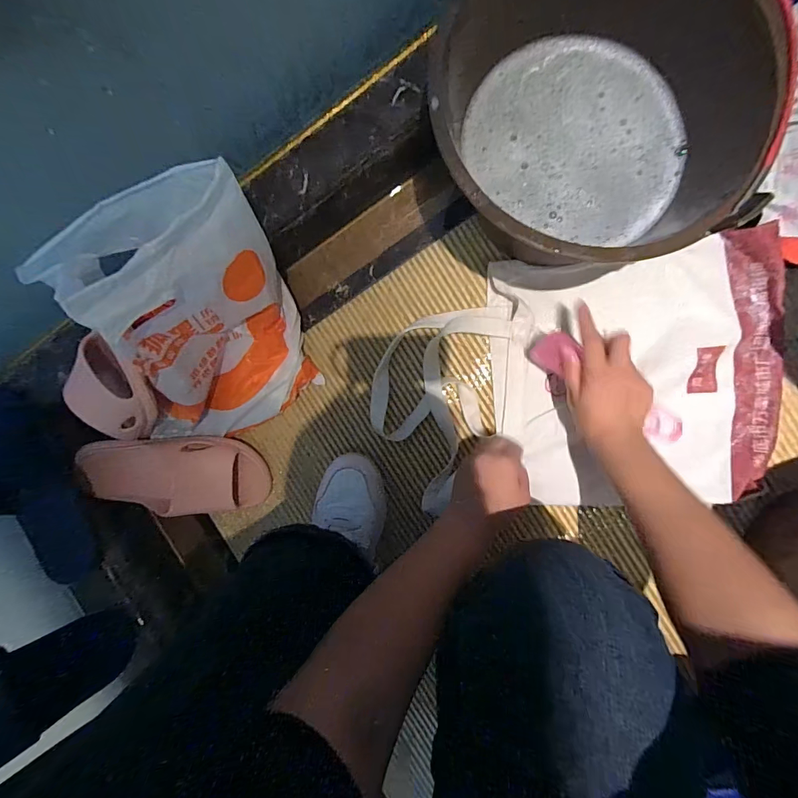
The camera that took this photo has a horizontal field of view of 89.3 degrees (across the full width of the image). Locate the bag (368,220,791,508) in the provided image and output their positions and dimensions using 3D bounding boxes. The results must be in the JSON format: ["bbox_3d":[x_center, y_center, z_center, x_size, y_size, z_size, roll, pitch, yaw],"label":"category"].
[{"bbox_3d":[0.206,-0.011,0.512,0.483,0.041,0.314,-6,94,8],"label":"bag"}]

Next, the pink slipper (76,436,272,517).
[{"bbox_3d":[-0.324,0.111,0.572,0.265,0.072,0.111,-4,94,8],"label":"pink slipper"}]

